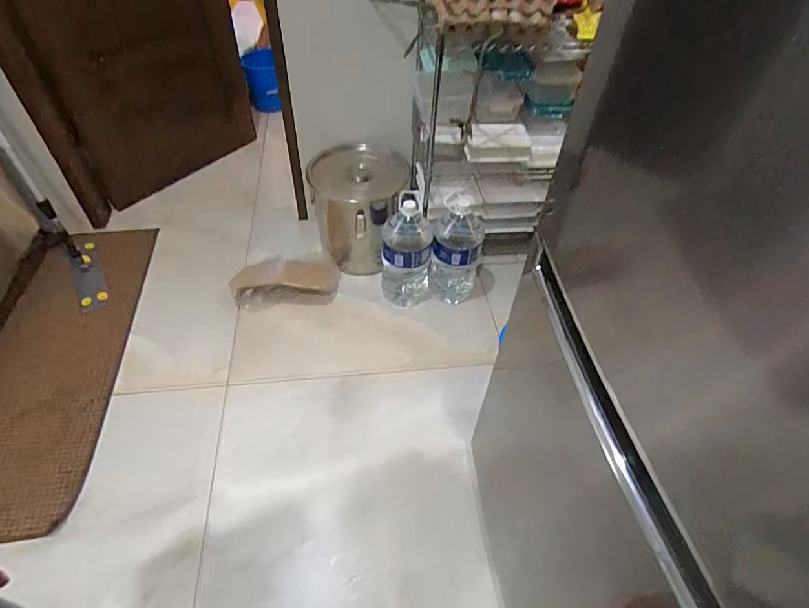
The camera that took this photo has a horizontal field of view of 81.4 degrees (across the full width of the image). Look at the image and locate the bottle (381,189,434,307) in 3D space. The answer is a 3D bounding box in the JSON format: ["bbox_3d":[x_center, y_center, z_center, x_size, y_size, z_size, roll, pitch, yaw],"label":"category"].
[{"bbox_3d":[0.015,-0.183,1.584,0.172,0.397,0.152,2,51,-5],"label":"bottle"}]

